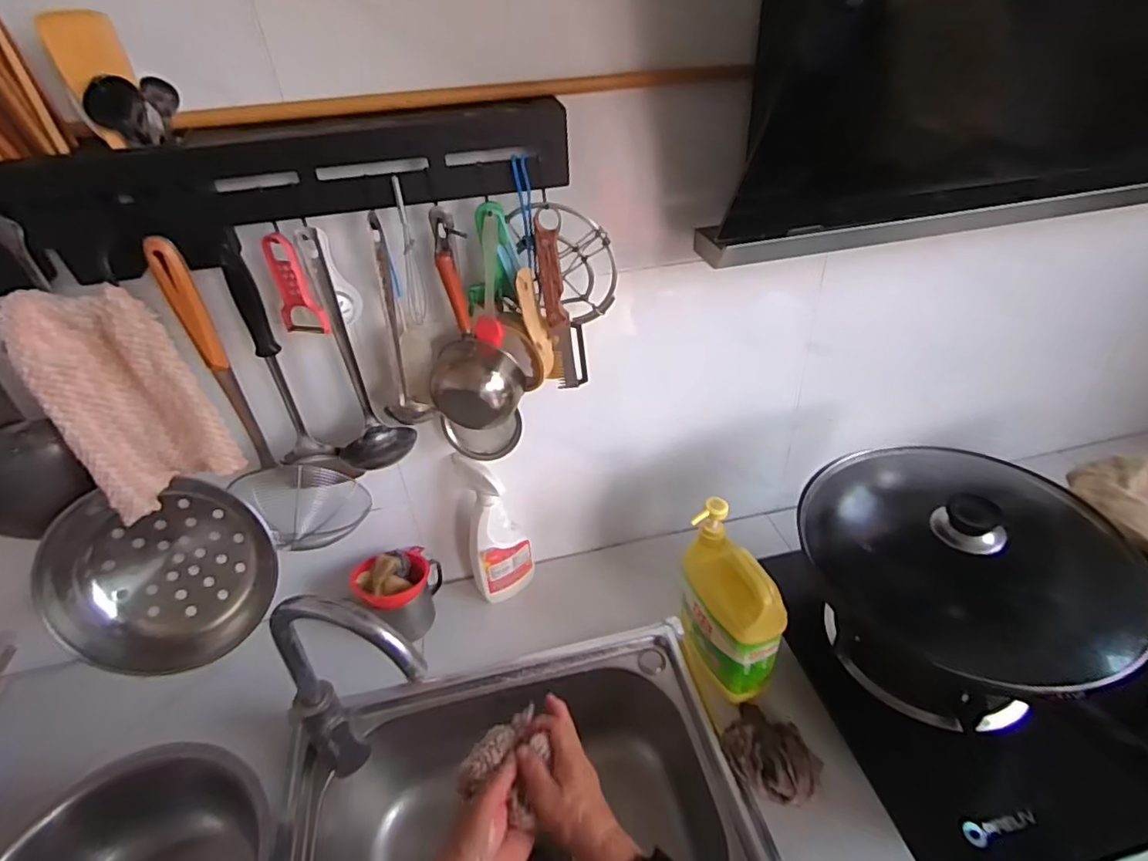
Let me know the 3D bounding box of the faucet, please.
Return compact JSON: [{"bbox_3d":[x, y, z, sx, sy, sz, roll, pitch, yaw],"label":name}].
[{"bbox_3d":[-0.241,0.285,0.631,0.183,0.245,0.087,17,42,27],"label":"faucet"}]

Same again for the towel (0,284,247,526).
[{"bbox_3d":[-0.427,-0.027,0.561,0.049,0.215,0.113,25,46,34],"label":"towel"}]

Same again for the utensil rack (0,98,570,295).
[{"bbox_3d":[-0.295,-0.223,0.545,0.584,0.105,0.067,-11,37,-8],"label":"utensil rack"}]

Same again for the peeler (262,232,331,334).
[{"bbox_3d":[-0.275,-0.141,0.573,0.052,0.101,0.017,17,42,27],"label":"peeler"}]

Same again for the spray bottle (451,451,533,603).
[{"bbox_3d":[-0.115,0.142,0.849,0.084,0.259,0.067,-4,37,2],"label":"spray bottle"}]

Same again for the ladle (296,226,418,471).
[{"bbox_3d":[-0.243,-0.066,0.637,0.069,0.299,0.056,1,37,8],"label":"ladle"}]

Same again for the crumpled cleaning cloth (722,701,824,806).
[{"bbox_3d":[0.236,0.383,0.694,0.107,0.031,0.090,24,46,33],"label":"crumpled cleaning cloth"}]

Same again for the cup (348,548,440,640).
[{"bbox_3d":[-0.249,0.233,0.849,0.118,0.118,0.087,-22,40,-21],"label":"cup"}]

